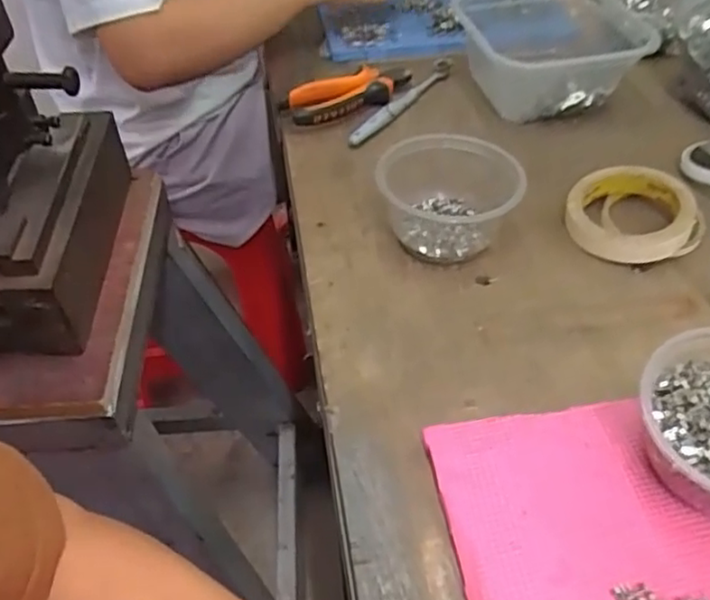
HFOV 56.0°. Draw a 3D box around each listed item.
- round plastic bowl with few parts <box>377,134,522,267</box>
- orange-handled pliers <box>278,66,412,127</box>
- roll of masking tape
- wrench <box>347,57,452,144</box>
[{"bbox_3d":[0.076,-0.082,0.551,0.119,0.068,0.093,10,48,14],"label":"round plastic bowl with few parts"},{"bbox_3d":[-0.003,-0.215,0.699,0.143,0.029,0.050,-18,47,-12],"label":"orange-handled pliers"},{"bbox_3d":[0.232,-0.074,0.561,0.095,0.033,0.092,-2,46,3],"label":"roll of masking tape"},{"bbox_3d":[0.051,-0.208,0.706,0.018,0.019,0.189,27,54,27],"label":"wrench"}]

